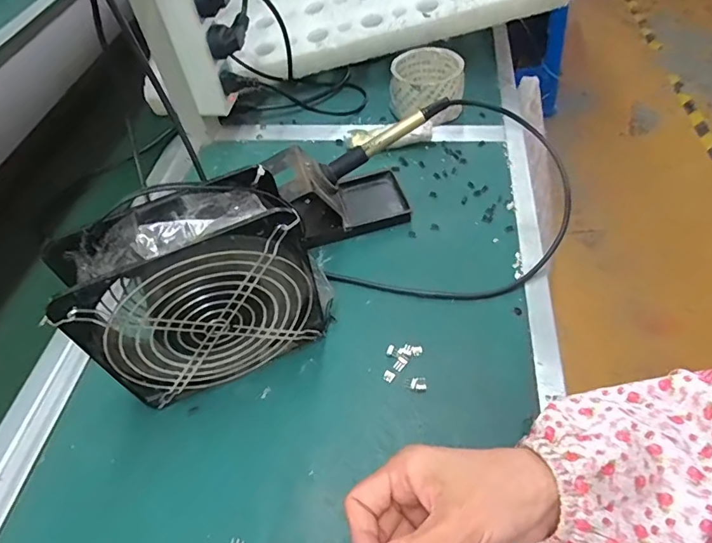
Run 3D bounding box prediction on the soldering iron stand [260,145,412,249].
[{"bbox_3d":[-0.018,-0.079,0.446,0.132,0.070,0.077,-19,53,-9],"label":"soldering iron stand"}]

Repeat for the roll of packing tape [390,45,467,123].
[{"bbox_3d":[0.085,-0.219,0.558,0.084,0.059,0.087,-2,52,3],"label":"roll of packing tape"}]

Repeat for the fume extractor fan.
[{"bbox_3d":[-0.103,0.016,0.332,0.159,0.153,0.060,-23,54,-13],"label":"fume extractor fan"}]

